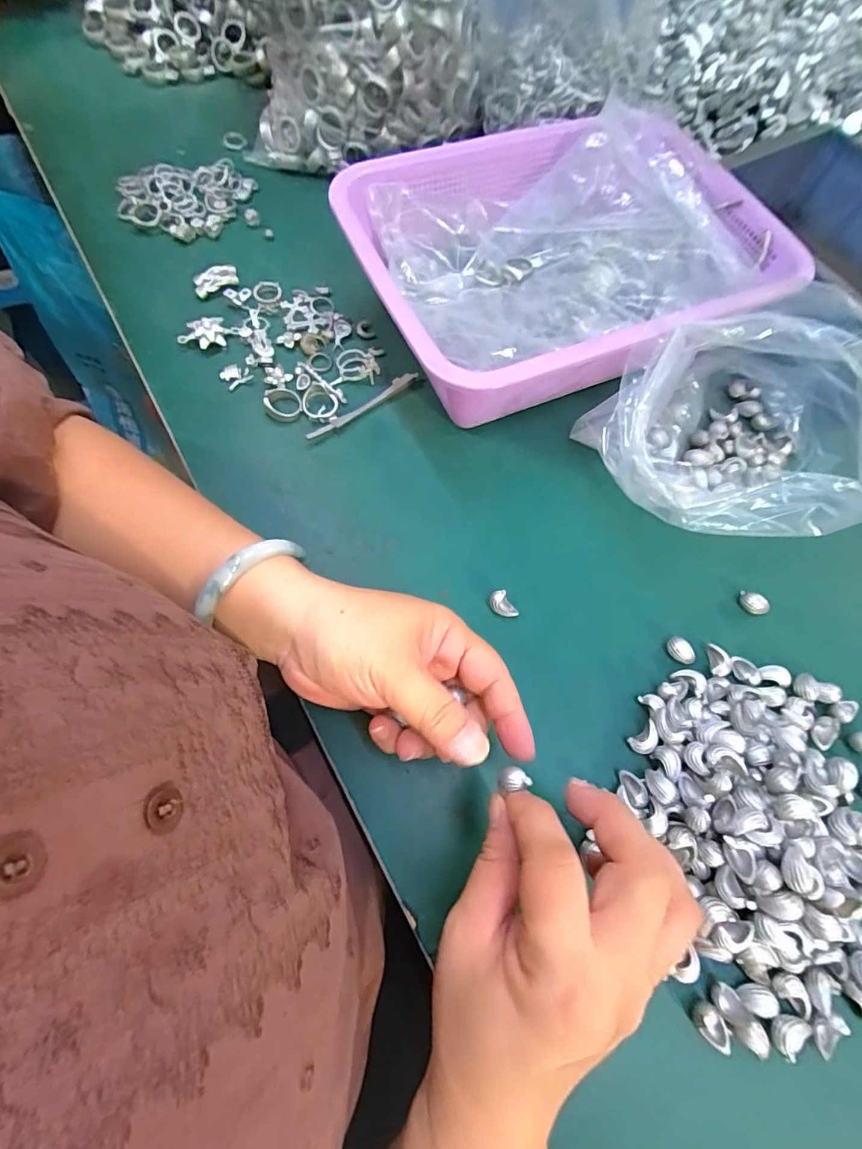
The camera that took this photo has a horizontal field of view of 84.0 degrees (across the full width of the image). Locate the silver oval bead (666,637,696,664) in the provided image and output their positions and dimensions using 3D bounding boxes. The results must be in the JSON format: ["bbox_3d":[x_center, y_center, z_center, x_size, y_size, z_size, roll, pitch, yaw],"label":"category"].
[{"bbox_3d":[0.159,0.049,0.304,0.013,0.007,0.018,-37,74,-16],"label":"silver oval bead"}]

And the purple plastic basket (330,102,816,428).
[{"bbox_3d":[0.096,-0.233,0.368,0.297,0.083,0.223,-23,71,-12],"label":"purple plastic basket"}]

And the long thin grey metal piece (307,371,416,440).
[{"bbox_3d":[-0.050,-0.128,0.364,0.100,0.006,0.009,-37,74,-16],"label":"long thin grey metal piece"}]

